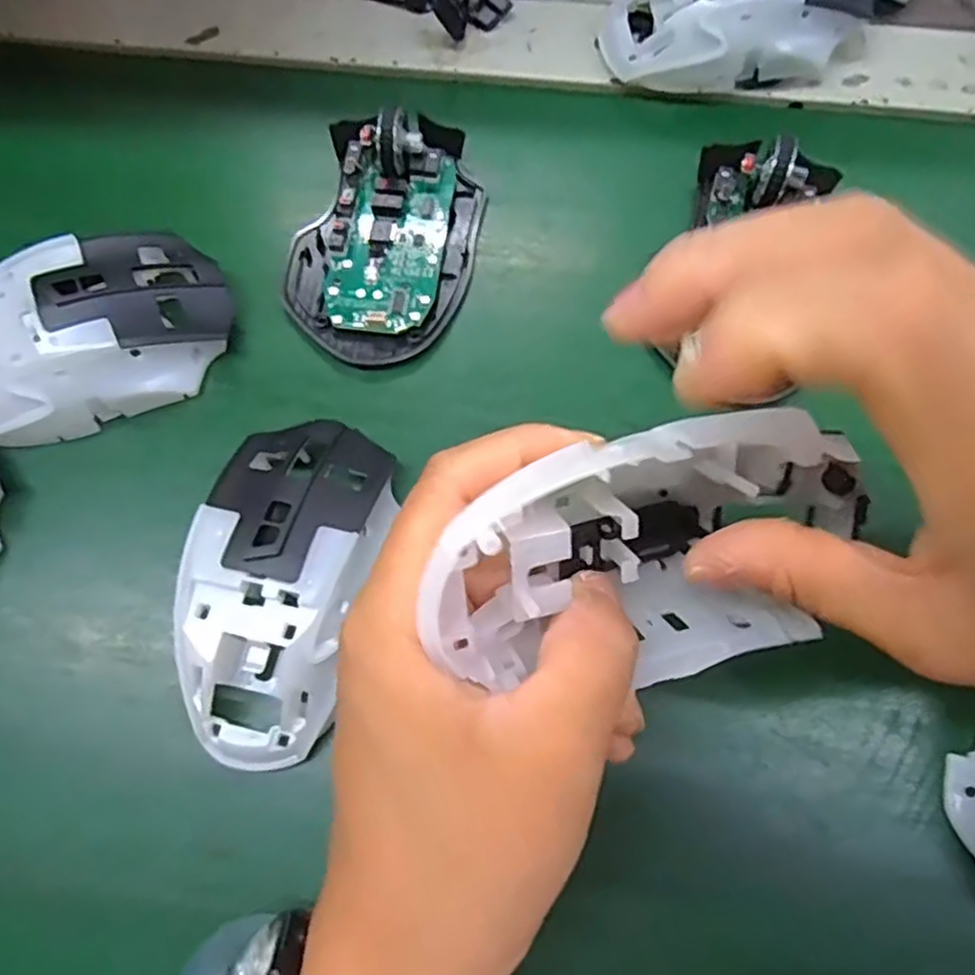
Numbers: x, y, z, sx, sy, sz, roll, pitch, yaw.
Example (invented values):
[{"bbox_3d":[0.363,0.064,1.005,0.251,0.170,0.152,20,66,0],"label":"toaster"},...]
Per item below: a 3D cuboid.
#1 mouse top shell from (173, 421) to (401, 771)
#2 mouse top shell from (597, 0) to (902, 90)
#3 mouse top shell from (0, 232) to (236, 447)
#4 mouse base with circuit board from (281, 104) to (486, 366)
[{"bbox_3d":[-0.063,0.031,0.233,0.062,0.035,0.113,8,77,6],"label":"mouse top shell"},{"bbox_3d":[0.117,-0.209,0.306,0.131,0.045,0.065,-8,76,1],"label":"mouse top shell"},{"bbox_3d":[-0.154,-0.058,0.267,0.108,0.033,0.063,-23,70,-4],"label":"mouse top shell"},{"bbox_3d":[-0.041,-0.107,0.286,0.071,0.028,0.112,15,72,9],"label":"mouse base with circuit board"}]

